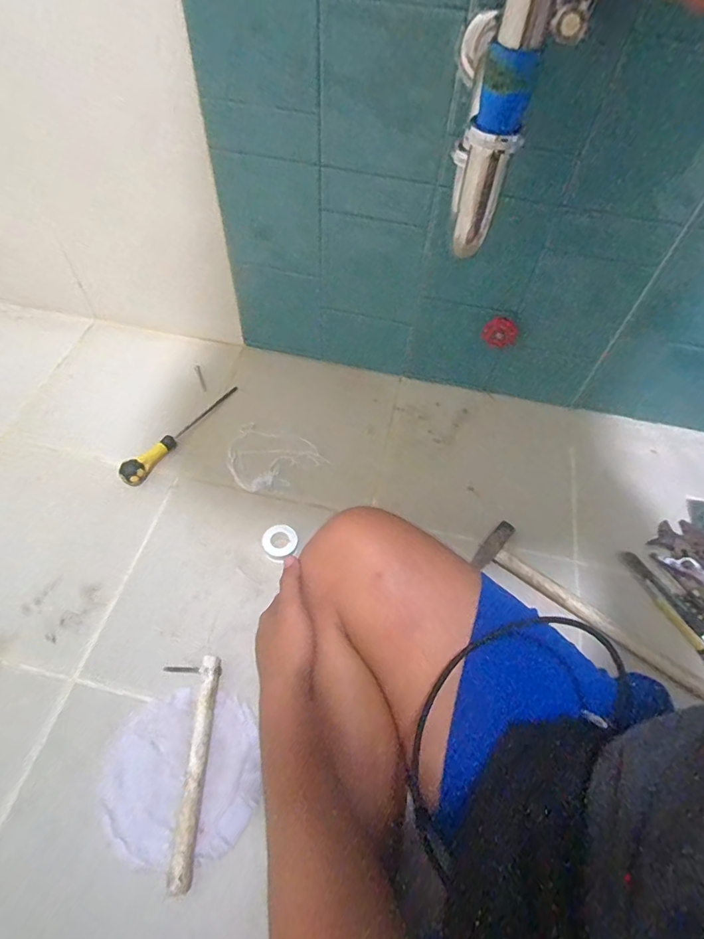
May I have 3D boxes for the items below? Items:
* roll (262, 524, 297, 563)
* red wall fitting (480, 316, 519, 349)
[{"bbox_3d":[-0.100,0.100,0.675,0.047,0.013,0.054,-23,60,-14],"label":"roll"},{"bbox_3d":[0.230,-0.216,0.761,0.050,0.064,0.022,-24,50,32],"label":"red wall fitting"}]

